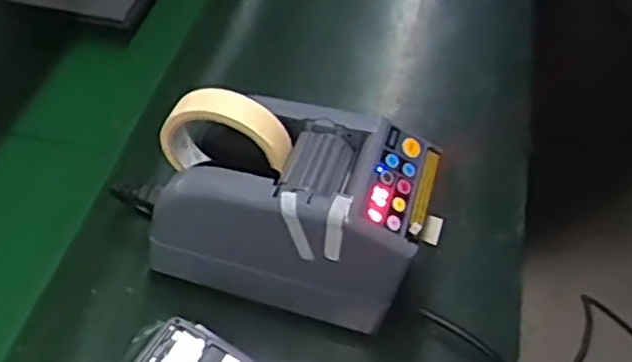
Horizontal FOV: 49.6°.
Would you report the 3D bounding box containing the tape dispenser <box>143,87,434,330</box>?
[{"bbox_3d":[-0.018,0.019,0.535,0.213,0.175,0.108,13,50,11],"label":"tape dispenser"}]

